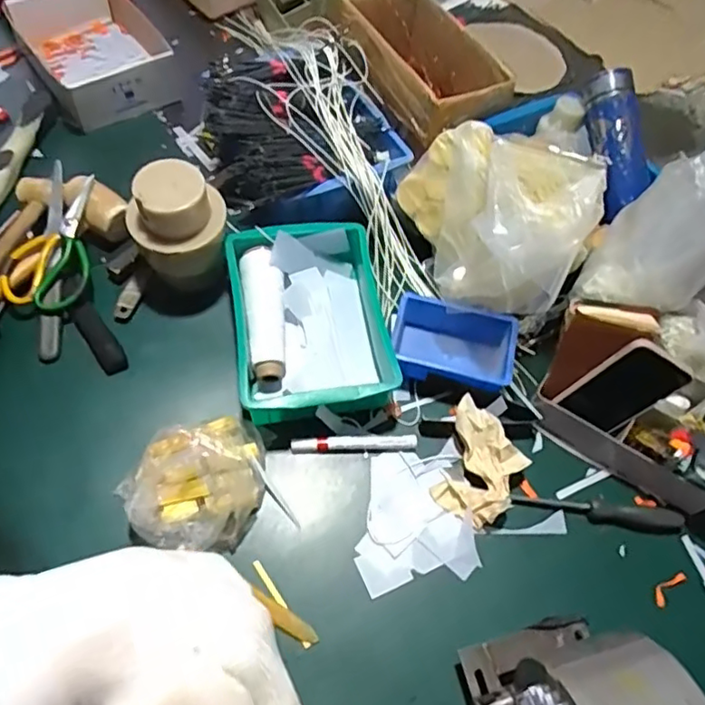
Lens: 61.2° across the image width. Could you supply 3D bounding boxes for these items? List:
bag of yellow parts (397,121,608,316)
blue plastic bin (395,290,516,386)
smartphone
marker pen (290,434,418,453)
[{"bbox_3d":[0.158,-0.170,0.713,0.247,0.146,0.157,38,63,15],"label":"bag of yellow parts"},{"bbox_3d":[0.120,-0.006,0.736,0.150,0.052,0.101,17,62,5],"label":"blue plastic bin"},{"bbox_3d":[0.293,0.040,0.647,0.075,0.131,0.005,33,49,-5],"label":"smartphone"},{"bbox_3d":[0.002,0.104,0.688,0.143,0.012,0.019,-2,62,-5],"label":"marker pen"}]

